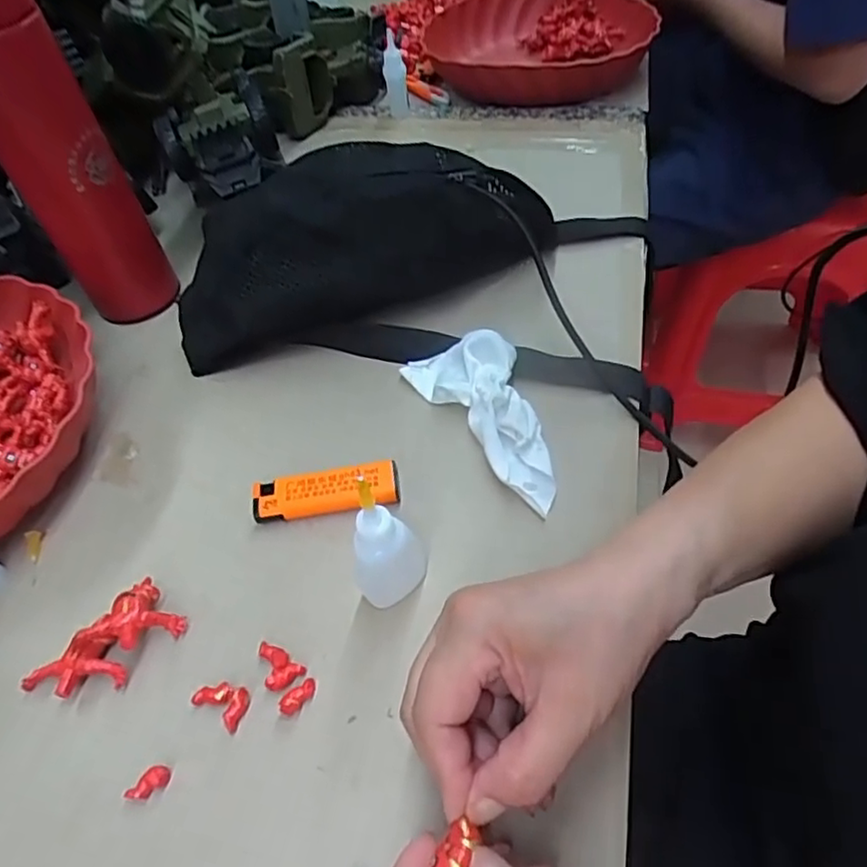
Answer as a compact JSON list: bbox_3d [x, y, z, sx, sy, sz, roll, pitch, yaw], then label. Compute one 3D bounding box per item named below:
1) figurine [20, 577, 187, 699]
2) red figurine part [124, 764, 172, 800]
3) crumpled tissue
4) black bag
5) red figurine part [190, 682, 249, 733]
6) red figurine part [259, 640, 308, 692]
[{"bbox_3d":[-0.159,0.105,0.312,0.032,0.021,0.070,36,61,29],"label":"figurine"},{"bbox_3d":[-0.123,0.152,0.278,0.019,0.007,0.009,-31,55,-20],"label":"red figurine part"},{"bbox_3d":[0.039,-0.016,0.378,0.052,0.034,0.131,-28,54,-18],"label":"crumpled tissue"},{"bbox_3d":[-0.044,-0.136,0.447,0.271,0.098,0.122,-9,50,-3],"label":"black bag"},{"bbox_3d":[-0.097,0.123,0.298,0.025,0.007,0.017,25,57,23],"label":"red figurine part"},{"bbox_3d":[-0.075,0.110,0.305,0.026,0.006,0.017,29,59,25],"label":"red figurine part"}]

